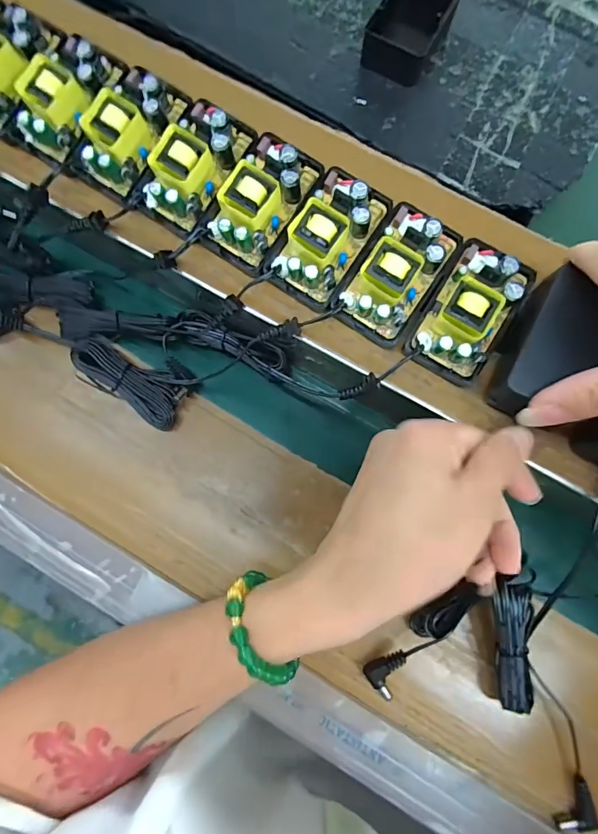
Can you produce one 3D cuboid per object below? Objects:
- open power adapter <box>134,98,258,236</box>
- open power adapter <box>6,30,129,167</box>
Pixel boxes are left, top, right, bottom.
[{"bbox_3d":[-0.057,-0.141,0.239,0.041,0.033,0.067,34,80,5],"label":"open power adapter"},{"bbox_3d":[-0.132,-0.182,0.245,0.042,0.033,0.067,37,80,6],"label":"open power adapter"}]

